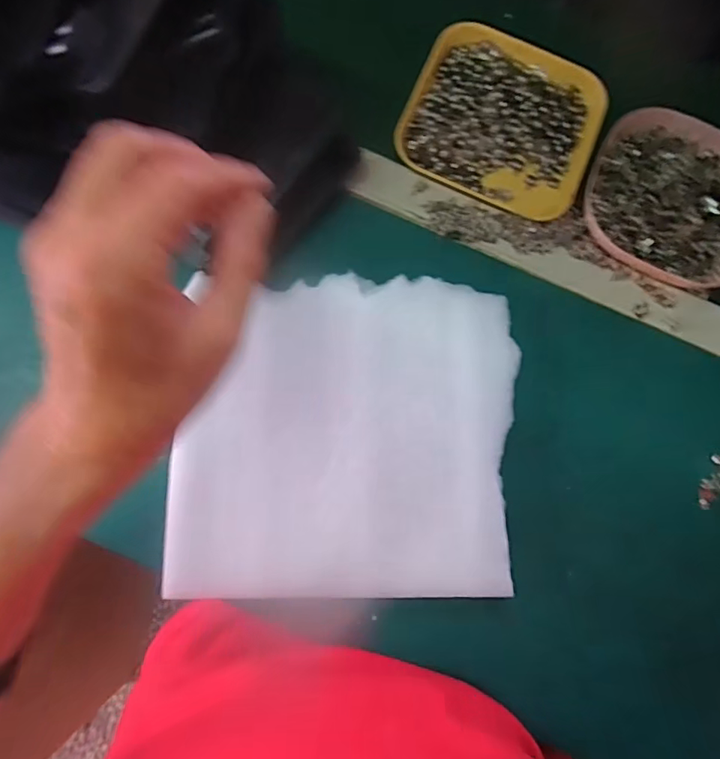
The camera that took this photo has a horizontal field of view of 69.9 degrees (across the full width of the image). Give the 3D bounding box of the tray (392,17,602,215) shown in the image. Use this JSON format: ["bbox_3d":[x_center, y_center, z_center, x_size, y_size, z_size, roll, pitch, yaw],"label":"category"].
[{"bbox_3d":[0.117,-0.211,0.416,0.148,0.018,0.145,25,78,0],"label":"tray"}]

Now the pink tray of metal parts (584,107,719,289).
[{"bbox_3d":[0.250,-0.145,0.404,0.140,0.025,0.133,18,78,-1],"label":"pink tray of metal parts"}]

